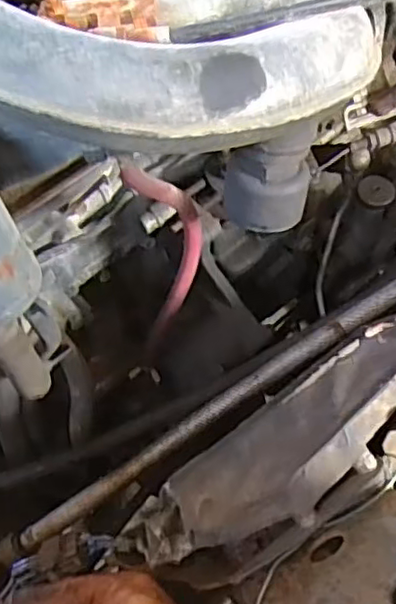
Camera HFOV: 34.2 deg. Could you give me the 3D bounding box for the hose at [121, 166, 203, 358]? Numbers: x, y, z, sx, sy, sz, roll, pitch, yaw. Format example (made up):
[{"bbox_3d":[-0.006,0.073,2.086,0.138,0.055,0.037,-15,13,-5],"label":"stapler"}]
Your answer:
[{"bbox_3d":[-0.022,-0.033,0.472,0.017,0.226,0.062,37,65,25],"label":"hose"}]

